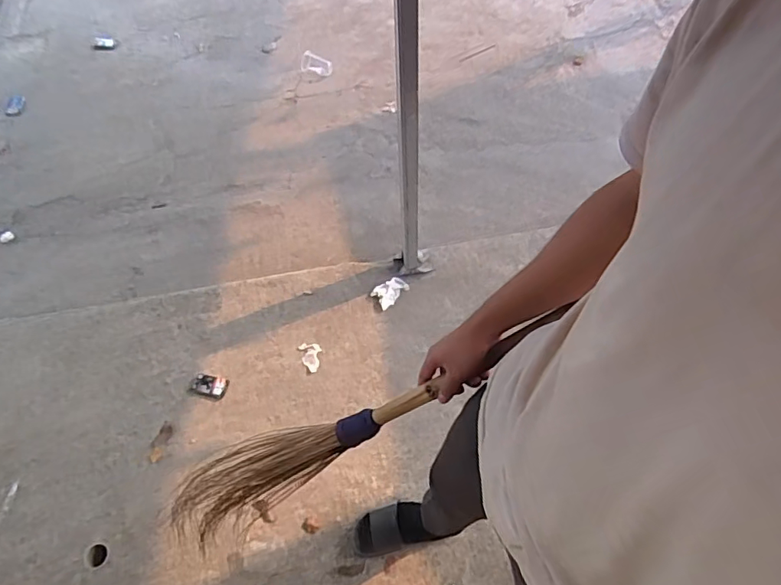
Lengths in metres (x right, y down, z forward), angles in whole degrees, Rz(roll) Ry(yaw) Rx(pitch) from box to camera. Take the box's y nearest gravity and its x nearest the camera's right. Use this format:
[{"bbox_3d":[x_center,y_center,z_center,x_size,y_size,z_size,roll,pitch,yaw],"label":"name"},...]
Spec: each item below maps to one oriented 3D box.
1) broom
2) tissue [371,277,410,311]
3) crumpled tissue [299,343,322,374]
[{"bbox_3d":[-0.126,0.255,0.867,0.751,0.092,0.115,-34,53,29],"label":"broom"},{"bbox_3d":[-0.005,-0.008,1.657,0.078,0.033,0.111,38,68,21],"label":"tissue"},{"bbox_3d":[-0.236,0.194,1.568,0.062,0.008,0.092,-16,61,-7],"label":"crumpled tissue"}]

